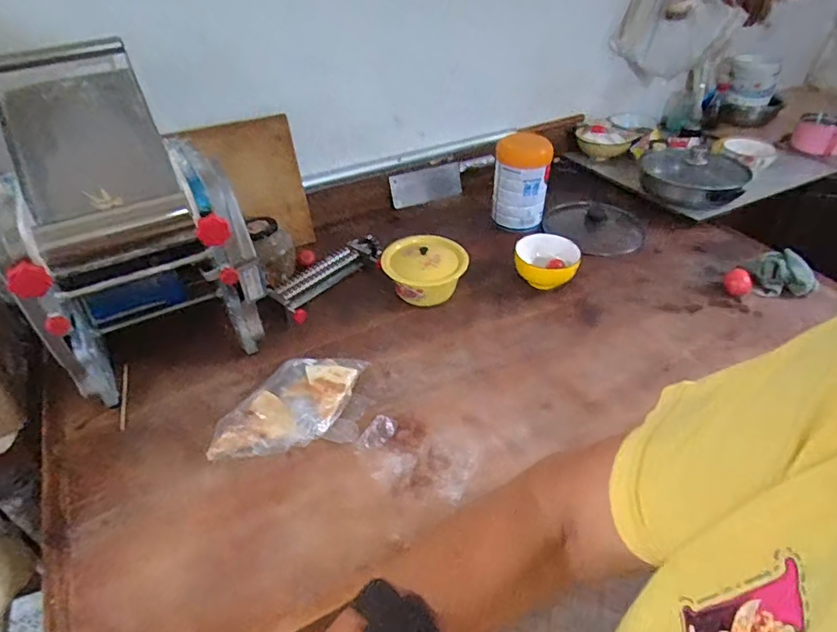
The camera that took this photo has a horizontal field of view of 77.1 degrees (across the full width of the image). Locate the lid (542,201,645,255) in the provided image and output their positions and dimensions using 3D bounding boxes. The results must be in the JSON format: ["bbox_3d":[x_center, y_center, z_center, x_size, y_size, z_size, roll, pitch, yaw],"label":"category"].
[{"bbox_3d":[0.426,-0.219,1.281,0.229,0.044,0.225,0,39,0],"label":"lid"}]

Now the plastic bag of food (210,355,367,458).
[{"bbox_3d":[-0.207,0.146,0.877,0.166,0.036,0.248,12,40,15],"label":"plastic bag of food"}]

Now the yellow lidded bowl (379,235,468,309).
[{"bbox_3d":[0.014,-0.092,1.087,0.163,0.093,0.150,0,39,0],"label":"yellow lidded bowl"}]

